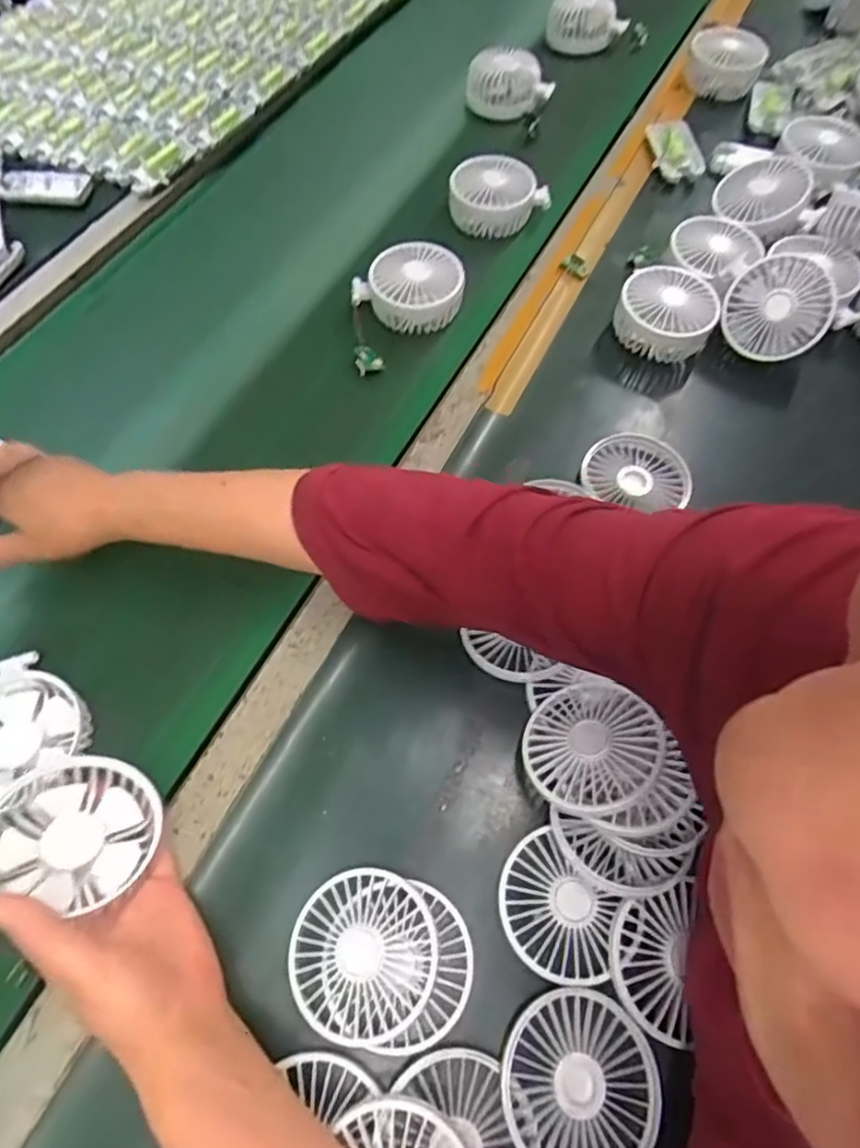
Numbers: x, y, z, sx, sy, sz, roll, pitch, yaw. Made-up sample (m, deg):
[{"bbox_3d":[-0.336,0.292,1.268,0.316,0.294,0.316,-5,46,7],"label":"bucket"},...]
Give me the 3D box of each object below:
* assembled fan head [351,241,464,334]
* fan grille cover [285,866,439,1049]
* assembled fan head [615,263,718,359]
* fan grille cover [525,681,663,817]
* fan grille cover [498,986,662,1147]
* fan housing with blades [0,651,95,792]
[{"bbox_3d":[-0.020,-0.277,0.620,0.106,0.052,0.072,8,64,5],"label":"assembled fan head"},{"bbox_3d":[-0.040,0.223,0.379,0.085,0.015,0.086,15,64,8],"label":"fan grille cover"},{"bbox_3d":[0.220,-0.244,0.600,0.086,0.047,0.084,18,65,10],"label":"assembled fan head"},{"bbox_3d":[0.102,0.110,0.413,0.082,0.018,0.085,-39,44,-7],"label":"fan grille cover"},{"bbox_3d":[0.085,0.286,0.358,0.087,0.017,0.086,26,66,13],"label":"fan grille cover"},{"bbox_3d":[-0.282,0.107,0.428,0.082,0.017,0.092,34,68,16],"label":"fan housing with blades"}]

